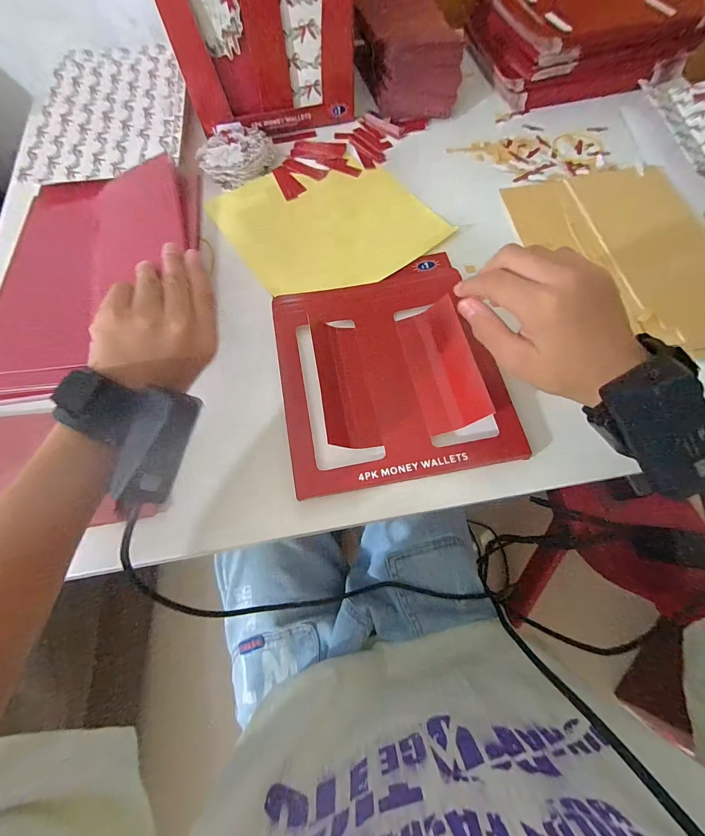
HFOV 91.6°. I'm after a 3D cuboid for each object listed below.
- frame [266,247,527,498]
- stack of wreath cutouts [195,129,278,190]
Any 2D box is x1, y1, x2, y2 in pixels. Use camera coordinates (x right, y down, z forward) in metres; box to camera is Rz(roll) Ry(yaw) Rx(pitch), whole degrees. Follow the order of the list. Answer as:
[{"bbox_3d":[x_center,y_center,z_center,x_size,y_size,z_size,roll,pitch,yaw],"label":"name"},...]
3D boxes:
[{"bbox_3d":[0.029,-0.055,0.310,0.189,0.032,0.220,-11,68,-4],"label":"frame"},{"bbox_3d":[-0.146,-0.328,0.430,0.091,0.022,0.072,-29,70,-11],"label":"stack of wreath cutouts"}]

